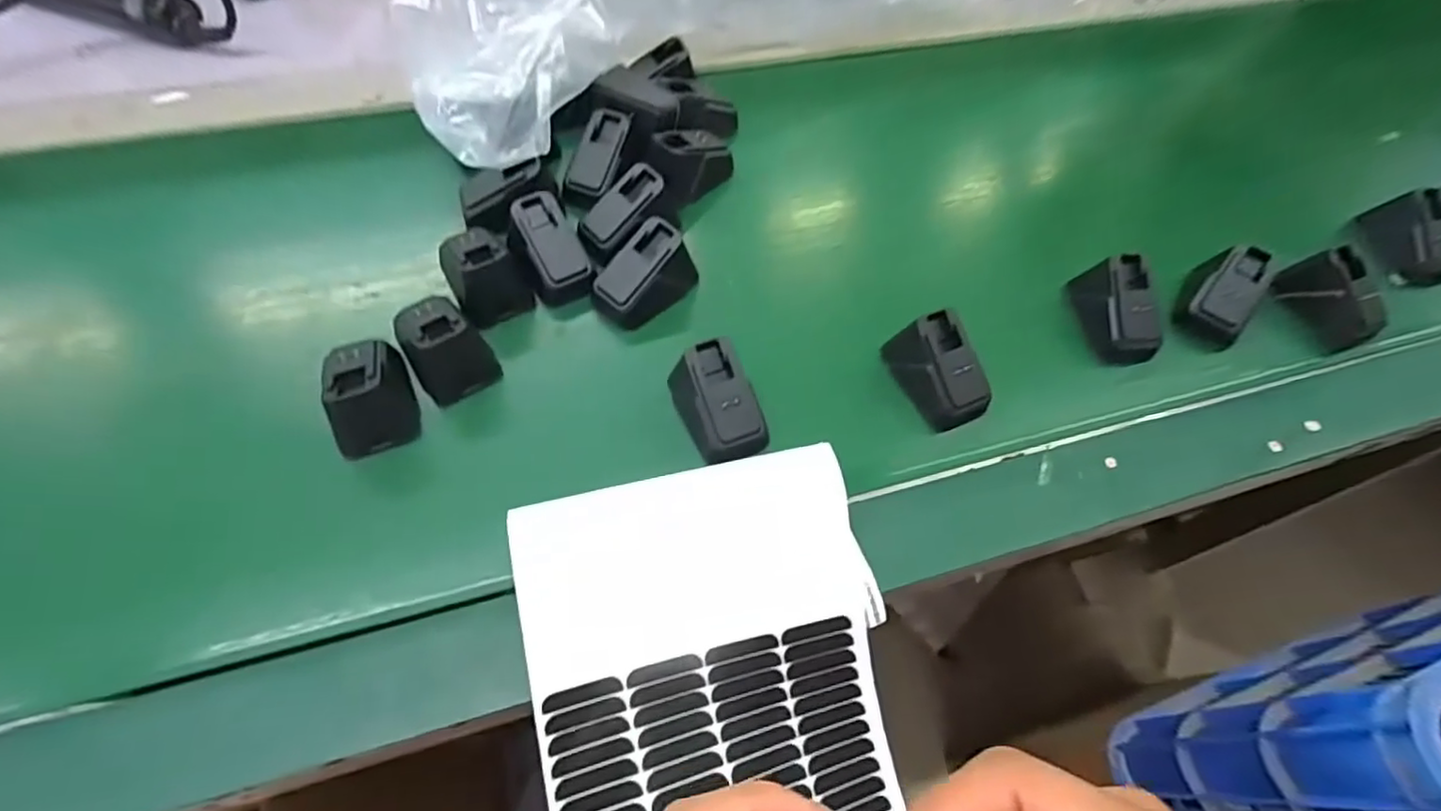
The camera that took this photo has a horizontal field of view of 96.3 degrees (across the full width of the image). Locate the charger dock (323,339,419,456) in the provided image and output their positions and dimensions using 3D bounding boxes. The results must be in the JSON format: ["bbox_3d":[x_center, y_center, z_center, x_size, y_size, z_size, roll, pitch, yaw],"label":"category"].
[{"bbox_3d":[-0.197,-0.009,0.365,0.038,0.040,0.065,-12,61,-11],"label":"charger dock"}]

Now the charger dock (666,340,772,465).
[{"bbox_3d":[-0.004,-0.001,0.373,0.045,0.039,0.063,-23,64,-16],"label":"charger dock"}]

